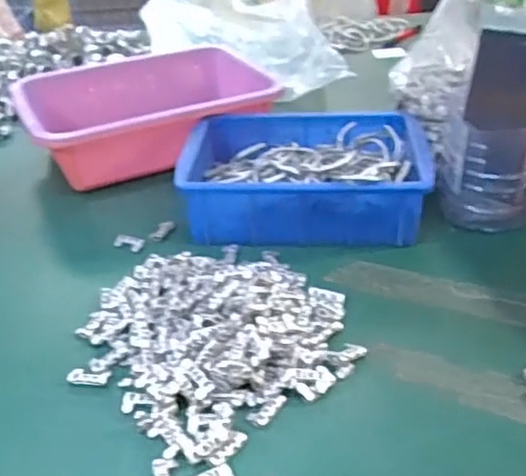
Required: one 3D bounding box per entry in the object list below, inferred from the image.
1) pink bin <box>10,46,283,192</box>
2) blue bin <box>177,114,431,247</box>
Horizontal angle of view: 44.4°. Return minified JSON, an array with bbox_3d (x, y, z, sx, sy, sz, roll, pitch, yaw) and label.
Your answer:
[{"bbox_3d":[-0.144,-0.163,0.823,0.298,0.079,0.224,-13,34,-18],"label":"pink bin"},{"bbox_3d":[0.045,-0.068,0.679,0.240,0.071,0.173,3,33,6],"label":"blue bin"}]

